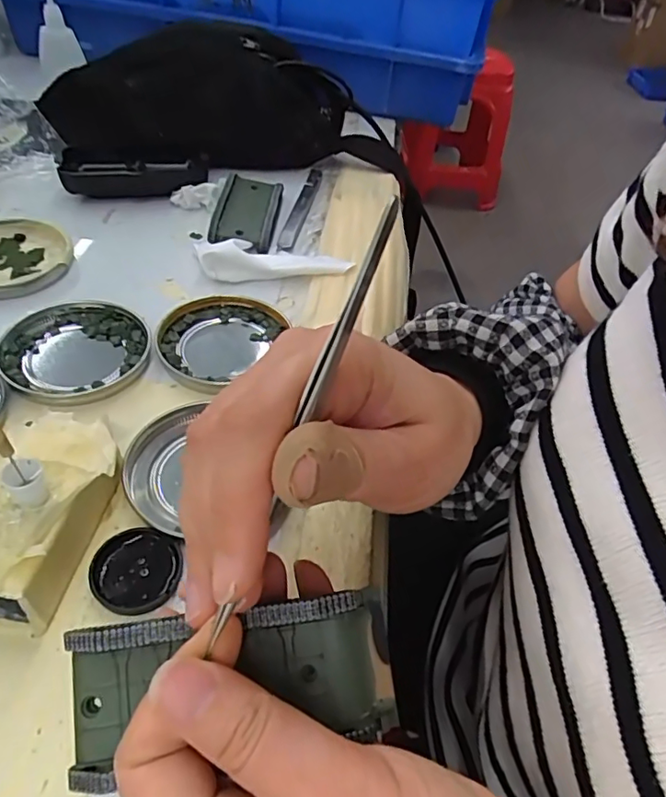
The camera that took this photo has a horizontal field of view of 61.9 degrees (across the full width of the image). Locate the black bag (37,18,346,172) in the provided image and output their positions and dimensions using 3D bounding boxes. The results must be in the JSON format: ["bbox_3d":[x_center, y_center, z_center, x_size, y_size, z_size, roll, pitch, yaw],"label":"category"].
[{"bbox_3d":[-0.115,-0.262,0.483,0.244,0.092,0.098,-11,48,-18],"label":"black bag"}]

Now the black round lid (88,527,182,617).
[{"bbox_3d":[-0.082,0.071,0.231,0.034,0.006,0.034,4,45,-4],"label":"black round lid"}]

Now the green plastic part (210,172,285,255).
[{"bbox_3d":[-0.065,-0.145,0.427,0.045,0.021,0.090,7,45,-1],"label":"green plastic part"}]

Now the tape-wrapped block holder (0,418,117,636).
[{"bbox_3d":[-0.117,0.045,0.223,0.047,0.046,0.084,9,45,1],"label":"tape-wrapped block holder"}]

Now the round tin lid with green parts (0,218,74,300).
[{"bbox_3d":[-0.217,-0.094,0.369,0.078,0.013,0.077,4,45,-4],"label":"round tin lid with green parts"}]

